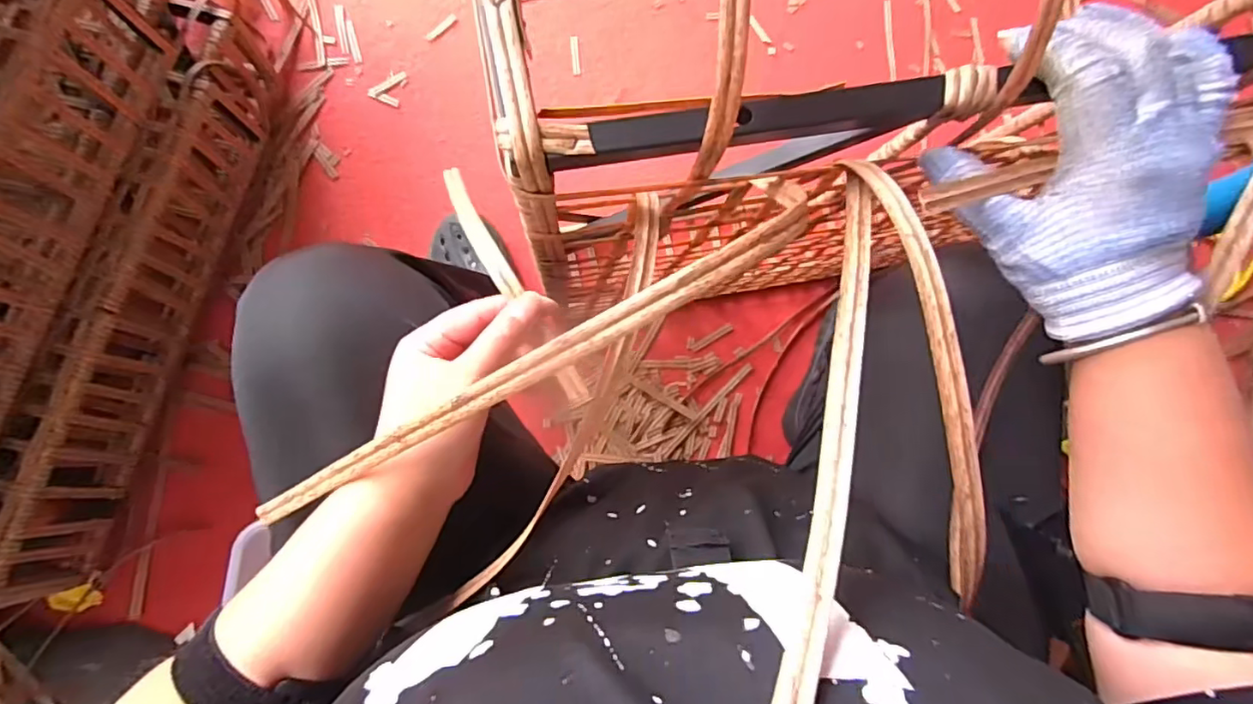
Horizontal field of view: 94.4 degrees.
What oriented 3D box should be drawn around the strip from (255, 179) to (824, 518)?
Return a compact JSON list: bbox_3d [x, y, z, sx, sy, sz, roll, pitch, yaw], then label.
[{"bbox_3d":[-0.069,0.018,0.260,0.322,0.045,0.017,-28,100,16],"label":"strip"}]

